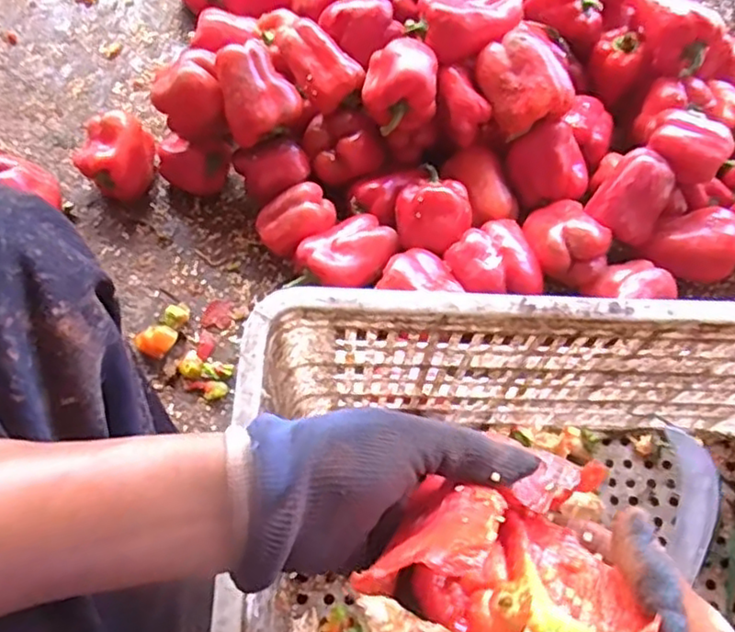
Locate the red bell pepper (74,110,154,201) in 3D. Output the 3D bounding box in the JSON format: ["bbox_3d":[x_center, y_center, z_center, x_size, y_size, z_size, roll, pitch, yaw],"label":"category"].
[{"bbox_3d":[-0.310,-0.192,0.816,0.095,0.094,0.083,-24,69,-12],"label":"red bell pepper"}]

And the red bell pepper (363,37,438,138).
[{"bbox_3d":[0.036,-0.258,0.732,0.081,0.067,0.075,4,66,-1],"label":"red bell pepper"}]

